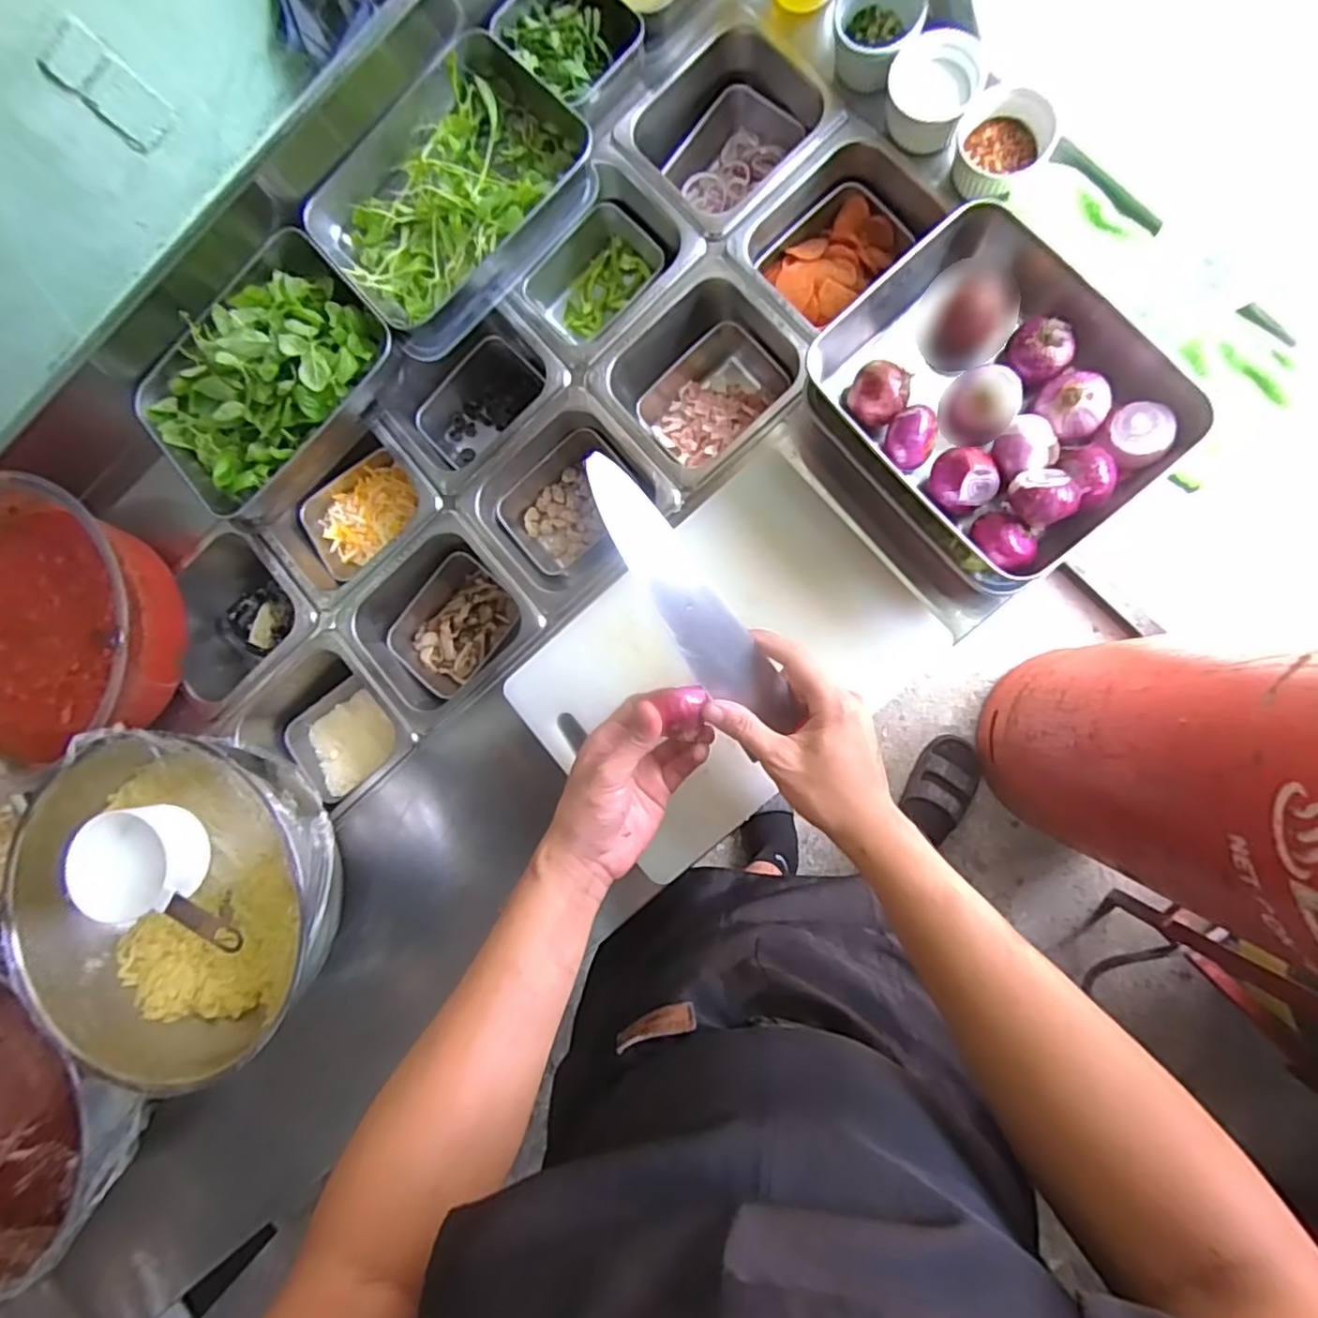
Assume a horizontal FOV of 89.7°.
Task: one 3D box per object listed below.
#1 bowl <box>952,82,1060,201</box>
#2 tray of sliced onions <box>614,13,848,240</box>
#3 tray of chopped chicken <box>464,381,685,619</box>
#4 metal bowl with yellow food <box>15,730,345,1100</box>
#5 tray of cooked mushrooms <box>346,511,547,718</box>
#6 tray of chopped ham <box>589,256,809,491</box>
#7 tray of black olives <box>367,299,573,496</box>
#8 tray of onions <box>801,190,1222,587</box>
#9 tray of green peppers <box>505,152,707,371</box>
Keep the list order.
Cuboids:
[{"bbox_3d":[0.298,-0.448,0.578,0.081,0.036,0.074,0,88,9],"label":"bowl"},{"bbox_3d":[0.070,-0.514,0.679,0.171,0.088,0.169,-42,83,6],"label":"tray of sliced onions"},{"bbox_3d":[-0.085,-0.153,0.690,0.177,0.096,0.177,-44,82,6],"label":"tray of chopped chicken"},{"bbox_3d":[-0.443,0.214,0.612,0.298,0.125,0.291,0,88,9],"label":"metal bowl with yellow food"},{"bbox_3d":[-0.213,-0.037,0.699,0.171,0.082,0.161,-44,82,6],"label":"tray of cooked mushrooms"},{"bbox_3d":[0.048,-0.271,0.675,0.177,0.099,0.166,-41,83,6],"label":"tray of chopped ham"},{"bbox_3d":[-0.186,-0.270,0.713,0.177,0.120,0.161,-45,82,6],"label":"tray of black olives"},{"bbox_3d":[0.262,-0.204,0.523,0.202,0.072,0.255,-39,83,6],"label":"tray of onions"},{"bbox_3d":[-0.057,-0.391,0.697,0.176,0.096,0.154,-41,83,6],"label":"tray of green peppers"}]

